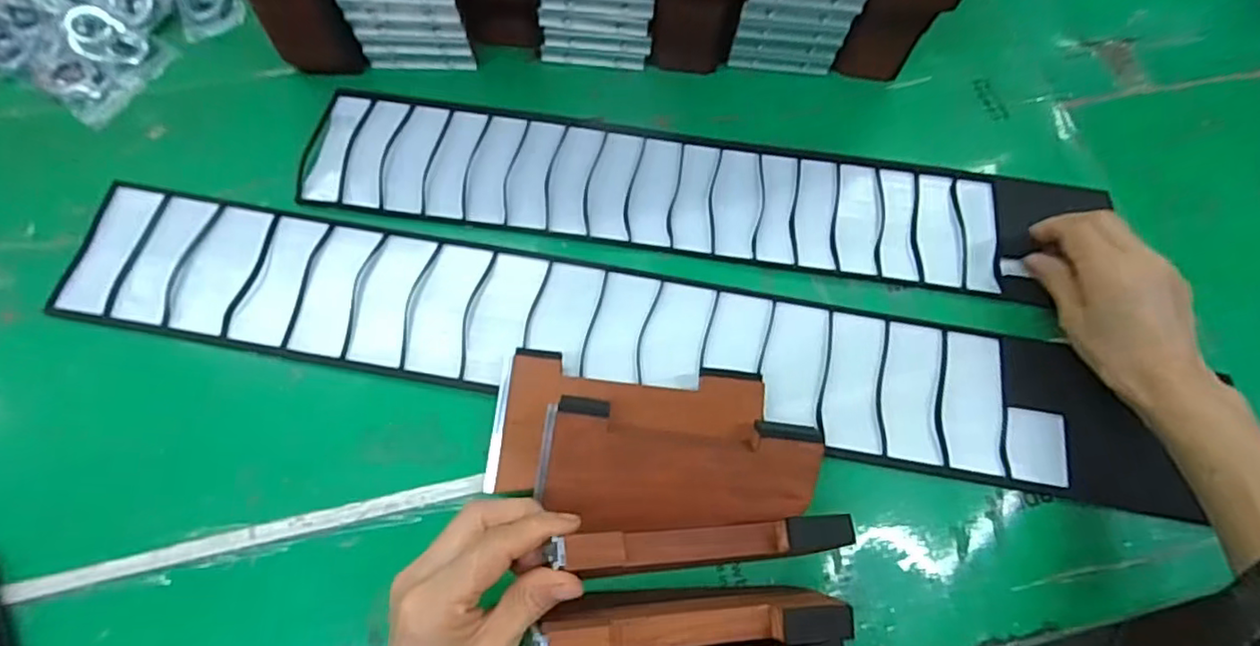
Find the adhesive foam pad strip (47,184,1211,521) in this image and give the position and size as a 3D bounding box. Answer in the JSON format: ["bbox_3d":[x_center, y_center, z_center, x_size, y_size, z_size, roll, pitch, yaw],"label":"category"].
[{"bbox_3d":[-0.015,0.006,0.393,0.667,0.007,0.095,10,68,1],"label":"adhesive foam pad strip"}]

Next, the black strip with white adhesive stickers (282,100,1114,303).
[{"bbox_3d":[0.040,-0.092,0.436,0.521,0.007,0.095,7,68,0],"label":"black strip with white adhesive stickers"}]

